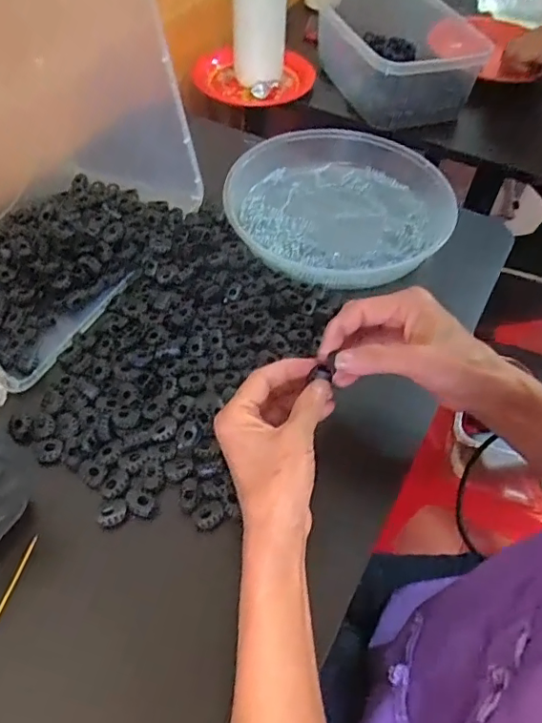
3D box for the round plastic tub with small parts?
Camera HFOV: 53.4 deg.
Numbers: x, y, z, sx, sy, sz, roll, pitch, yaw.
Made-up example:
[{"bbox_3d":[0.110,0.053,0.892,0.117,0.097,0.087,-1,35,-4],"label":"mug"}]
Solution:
[{"bbox_3d":[0.070,-0.166,0.573,0.227,0.035,0.219,2,54,-2],"label":"round plastic tub with small parts"}]

